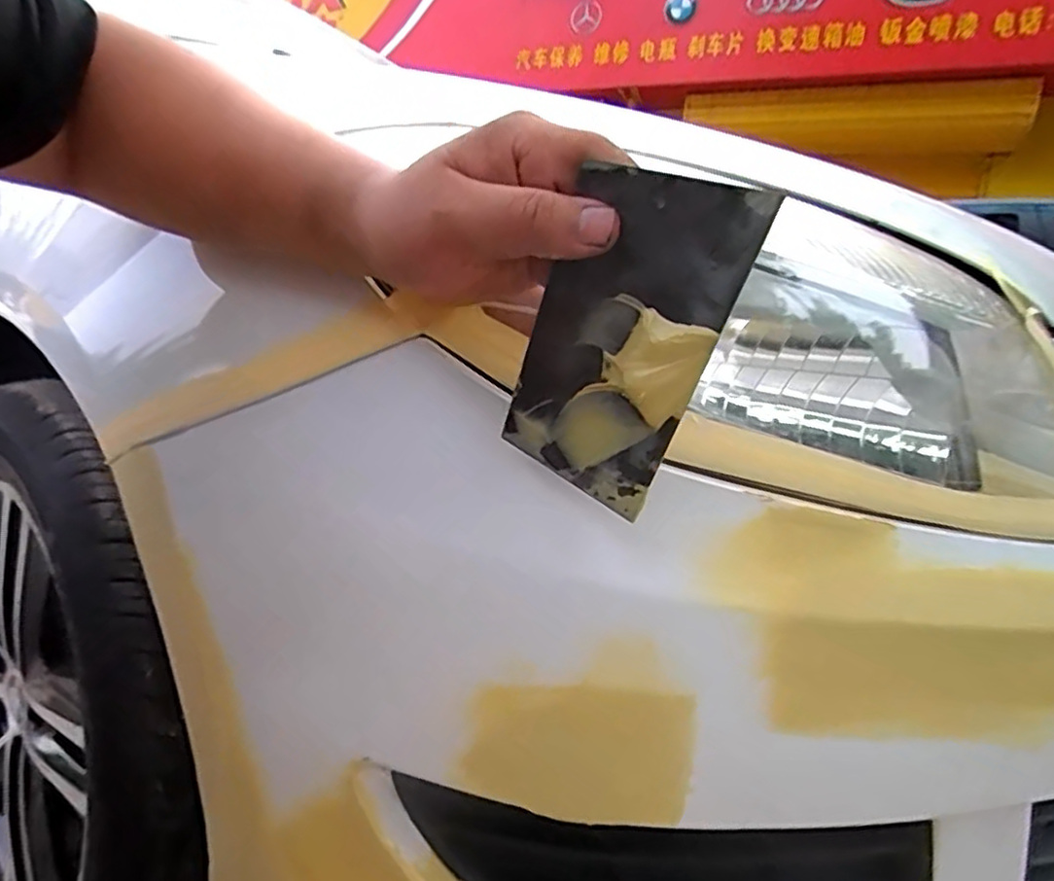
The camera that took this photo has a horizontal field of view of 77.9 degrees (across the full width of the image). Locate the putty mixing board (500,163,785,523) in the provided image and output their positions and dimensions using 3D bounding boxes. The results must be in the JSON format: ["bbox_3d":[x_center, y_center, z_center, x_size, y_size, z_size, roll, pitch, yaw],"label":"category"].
[{"bbox_3d":[0.033,-0.037,0.258,0.072,0.136,0.010,34,36,22],"label":"putty mixing board"}]

